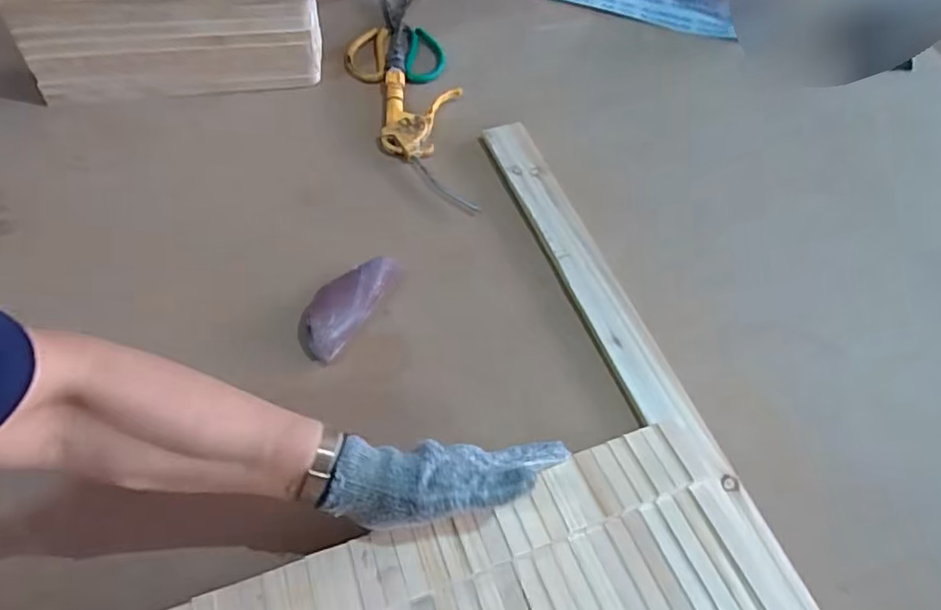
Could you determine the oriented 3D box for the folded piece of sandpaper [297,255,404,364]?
[{"bbox_3d":[-0.115,-0.003,0.573,0.046,0.046,0.120,30,60,14],"label":"folded piece of sandpaper"}]

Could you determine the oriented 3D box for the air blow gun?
[{"bbox_3d":[-0.053,-0.195,0.708,0.099,0.024,0.209,-2,58,-7],"label":"air blow gun"}]

